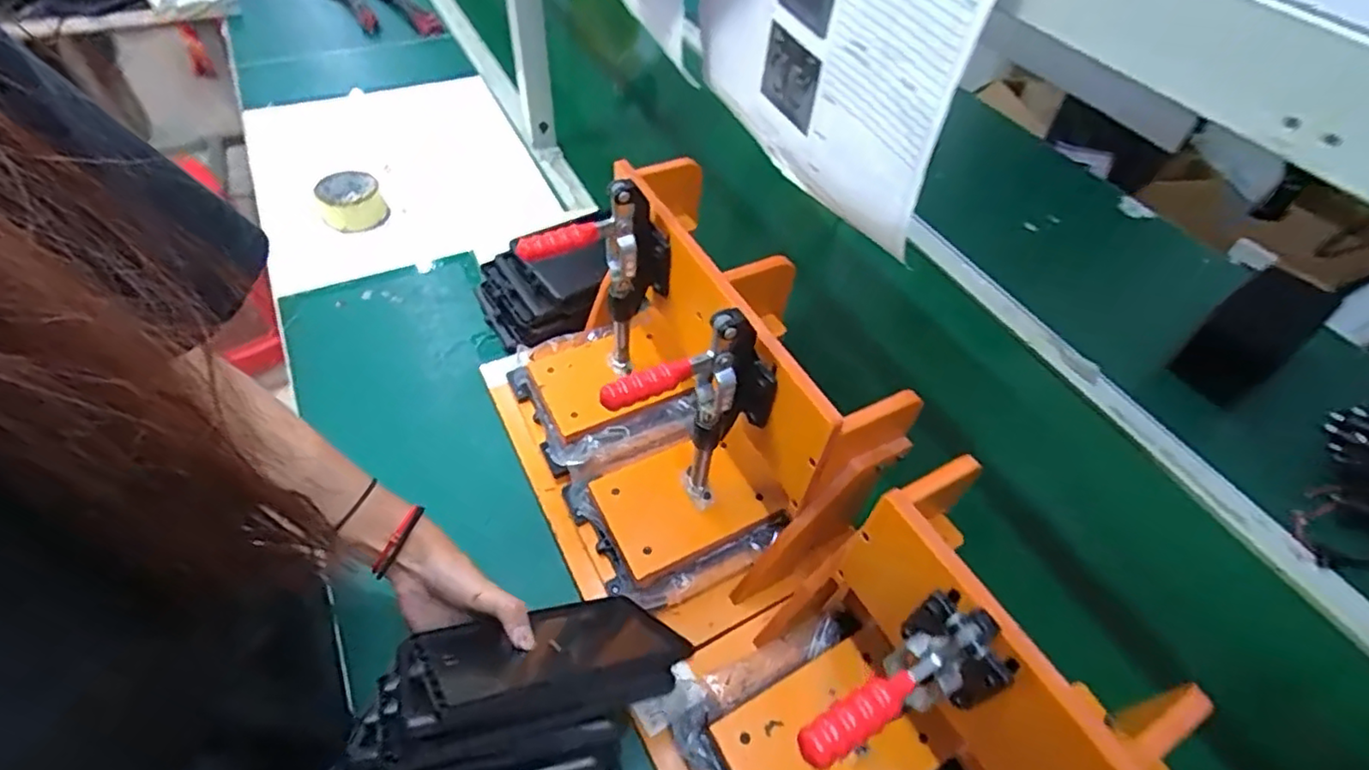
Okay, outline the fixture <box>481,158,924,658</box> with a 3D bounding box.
[{"bbox_3d":[-0.024,0.002,0.566,0.244,0.250,0.397,-21,56,-21],"label":"fixture"}]

